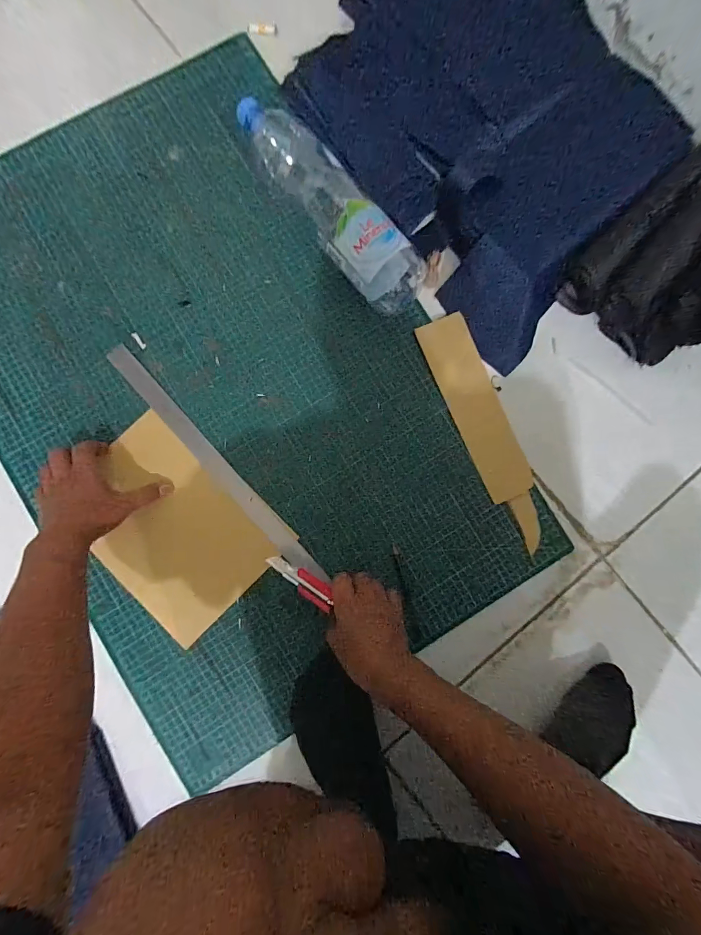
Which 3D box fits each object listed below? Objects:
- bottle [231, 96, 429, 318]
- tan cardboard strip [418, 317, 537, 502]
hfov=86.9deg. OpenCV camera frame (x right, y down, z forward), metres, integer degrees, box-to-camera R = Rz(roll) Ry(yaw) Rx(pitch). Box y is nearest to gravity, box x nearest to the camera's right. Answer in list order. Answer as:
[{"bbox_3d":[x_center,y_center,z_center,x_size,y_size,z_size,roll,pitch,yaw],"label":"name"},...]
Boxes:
[{"bbox_3d":[-0.028,-0.353,0.491,0.104,0.084,0.321,-44,88,-3],"label":"bottle"},{"bbox_3d":[0.175,-0.085,0.516,0.070,0.009,0.266,-22,85,4],"label":"tan cardboard strip"}]

